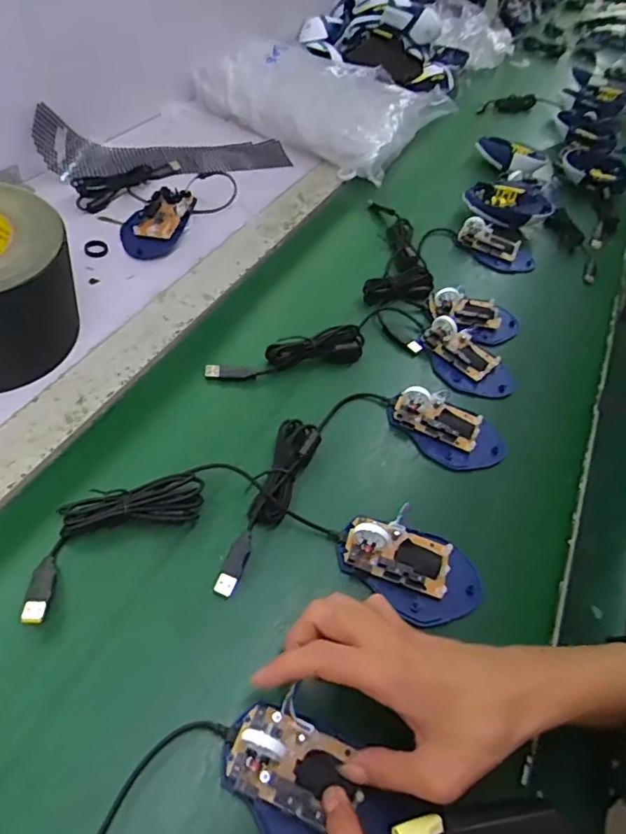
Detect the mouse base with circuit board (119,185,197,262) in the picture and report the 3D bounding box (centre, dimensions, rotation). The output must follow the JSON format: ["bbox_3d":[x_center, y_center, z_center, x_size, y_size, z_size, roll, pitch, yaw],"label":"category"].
[{"bbox_3d":[-0.179,-0.221,0.629,0.065,0.030,0.096,15,53,13],"label":"mouse base with circuit board"}]

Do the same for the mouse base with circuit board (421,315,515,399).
[{"bbox_3d":[0.154,-0.063,0.562,0.063,0.029,0.100,-26,55,-18],"label":"mouse base with circuit board"}]

